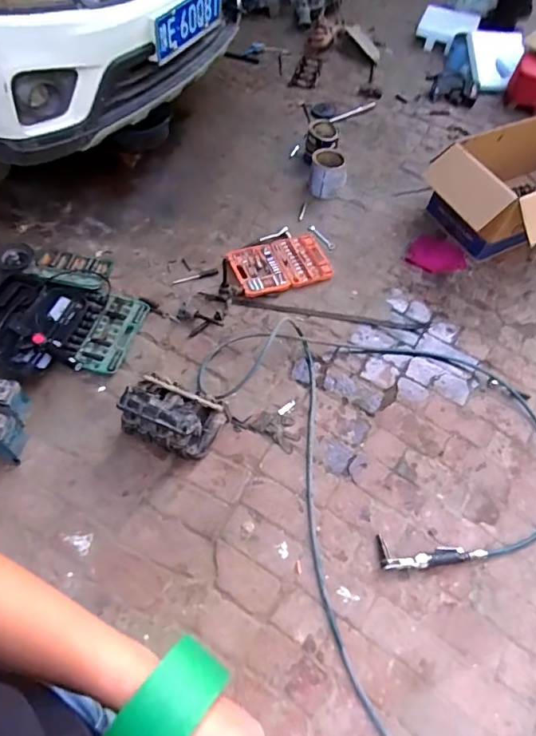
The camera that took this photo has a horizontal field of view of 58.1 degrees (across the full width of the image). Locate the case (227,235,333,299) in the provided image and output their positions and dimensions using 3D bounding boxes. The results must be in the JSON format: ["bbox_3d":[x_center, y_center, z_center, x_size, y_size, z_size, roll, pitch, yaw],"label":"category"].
[{"bbox_3d":[0.051,-0.409,1.924,0.389,0.059,0.234,-15,60,-13],"label":"case"}]

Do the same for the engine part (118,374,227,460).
[{"bbox_3d":[-0.307,0.141,1.496,0.313,0.196,0.210,21,59,8],"label":"engine part"}]

